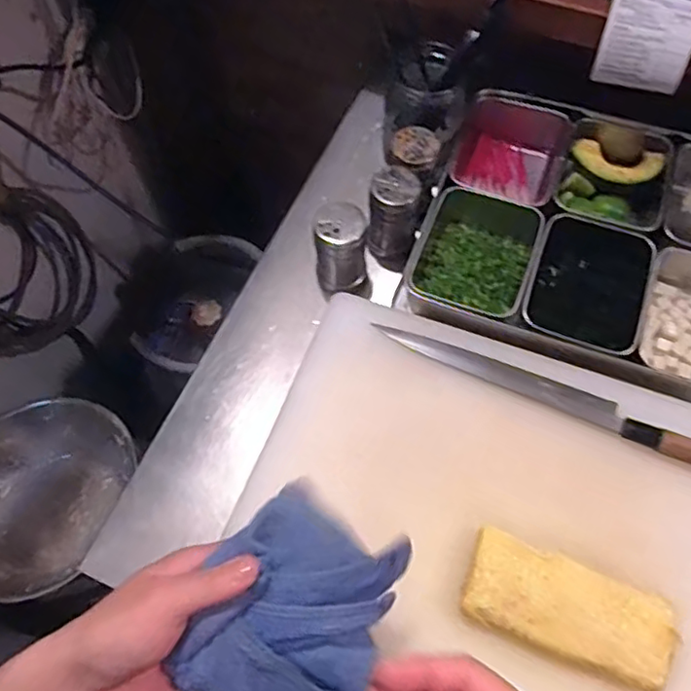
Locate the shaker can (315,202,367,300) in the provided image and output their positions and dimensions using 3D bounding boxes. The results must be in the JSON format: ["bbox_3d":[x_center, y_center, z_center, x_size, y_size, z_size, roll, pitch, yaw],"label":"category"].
[{"bbox_3d":[-0.004,-0.094,0.605,0.047,0.097,0.043,-1,64,1],"label":"shaker can"}]

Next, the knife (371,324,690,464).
[{"bbox_3d":[0.198,0.045,0.527,0.350,0.026,0.031,25,67,13],"label":"knife"}]

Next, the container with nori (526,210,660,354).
[{"bbox_3d":[0.234,-0.053,0.604,0.106,0.076,0.147,18,66,10],"label":"container with nori"}]

